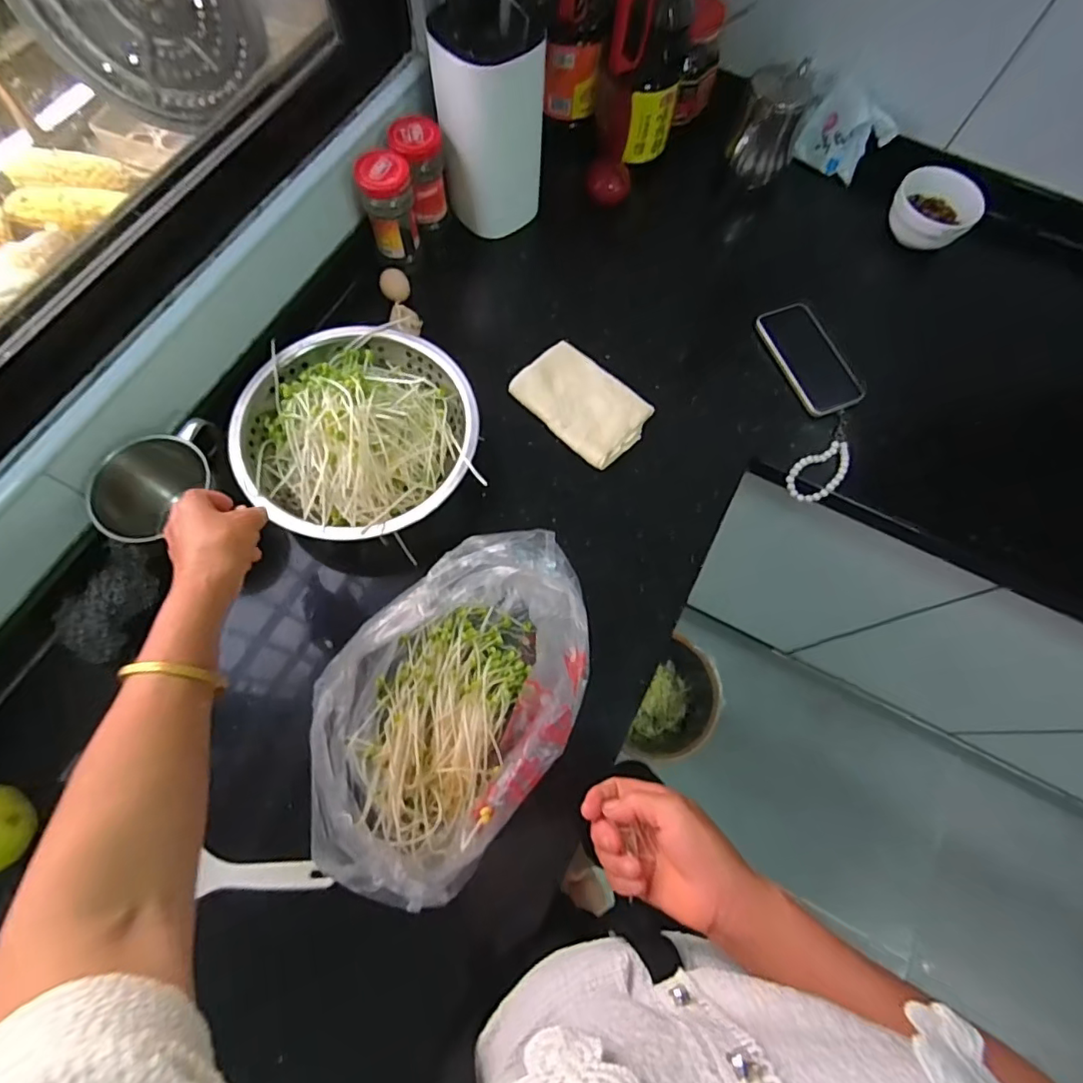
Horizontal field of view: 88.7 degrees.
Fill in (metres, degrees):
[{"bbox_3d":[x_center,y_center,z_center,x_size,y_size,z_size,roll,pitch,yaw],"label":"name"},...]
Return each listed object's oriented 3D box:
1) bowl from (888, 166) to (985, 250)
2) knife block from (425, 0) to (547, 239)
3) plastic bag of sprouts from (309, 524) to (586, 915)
[{"bbox_3d":[0.572,-0.488,0.820,0.112,0.064,0.118,1,70,-2],"label":"bowl"},{"bbox_3d":[-0.063,-0.526,0.705,0.133,0.243,0.077,-1,70,-3],"label":"knife block"},{"bbox_3d":[-0.076,0.148,0.524,0.199,0.139,0.307,38,73,11],"label":"plastic bag of sprouts"}]

